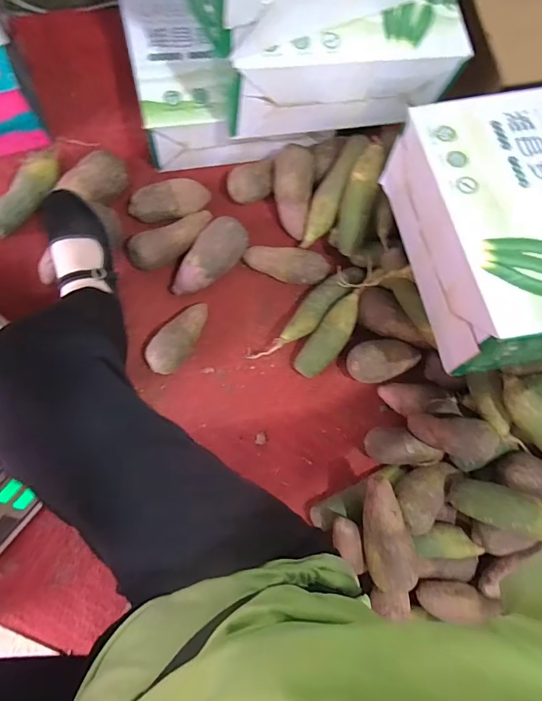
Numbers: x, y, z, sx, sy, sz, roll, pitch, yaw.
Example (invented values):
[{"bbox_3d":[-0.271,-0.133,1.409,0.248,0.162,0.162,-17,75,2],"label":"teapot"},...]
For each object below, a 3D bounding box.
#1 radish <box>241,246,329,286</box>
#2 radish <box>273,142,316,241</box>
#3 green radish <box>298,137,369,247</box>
[{"bbox_3d":[0.031,-0.155,0.759,0.154,0.054,0.058,2,84,-6],"label":"radish"},{"bbox_3d":[0.042,-0.287,0.757,0.069,0.054,0.160,-4,108,-7],"label":"radish"},{"bbox_3d":[0.111,-0.287,0.744,0.049,0.045,0.212,26,101,-3],"label":"green radish"}]

